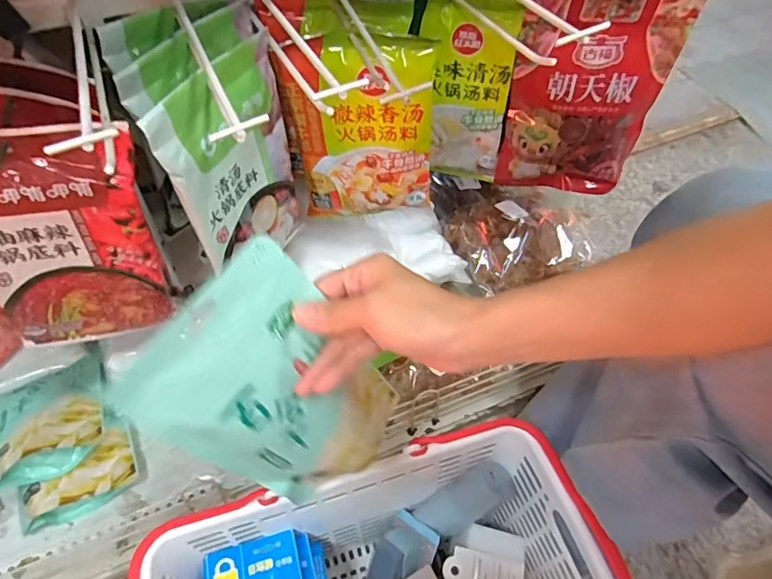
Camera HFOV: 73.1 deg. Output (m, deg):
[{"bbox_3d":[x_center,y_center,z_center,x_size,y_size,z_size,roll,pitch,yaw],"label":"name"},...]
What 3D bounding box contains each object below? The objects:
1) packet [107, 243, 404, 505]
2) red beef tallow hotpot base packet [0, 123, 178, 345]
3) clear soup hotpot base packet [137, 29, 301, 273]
[{"bbox_3d":[-0.072,0.079,0.381,0.025,0.210,0.133,25,67,45],"label":"packet"},{"bbox_3d":[-0.276,-0.037,0.452,0.145,0.226,0.026,-11,54,-8],"label":"red beef tallow hotpot base packet"},{"bbox_3d":[-0.141,-0.107,0.492,0.035,0.199,0.154,20,55,14],"label":"clear soup hotpot base packet"}]

